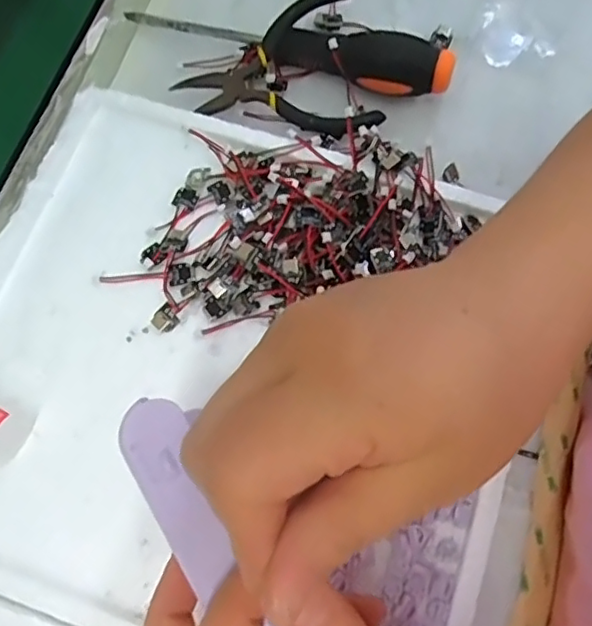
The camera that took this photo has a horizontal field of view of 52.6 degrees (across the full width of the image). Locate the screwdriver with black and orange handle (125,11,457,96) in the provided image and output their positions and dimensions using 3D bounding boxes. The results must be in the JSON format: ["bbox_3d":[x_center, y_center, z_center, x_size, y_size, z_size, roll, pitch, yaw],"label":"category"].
[{"bbox_3d":[-0.007,-0.156,0.350,0.194,0.028,0.026,15,72,7],"label":"screwdriver with black and orange handle"}]

